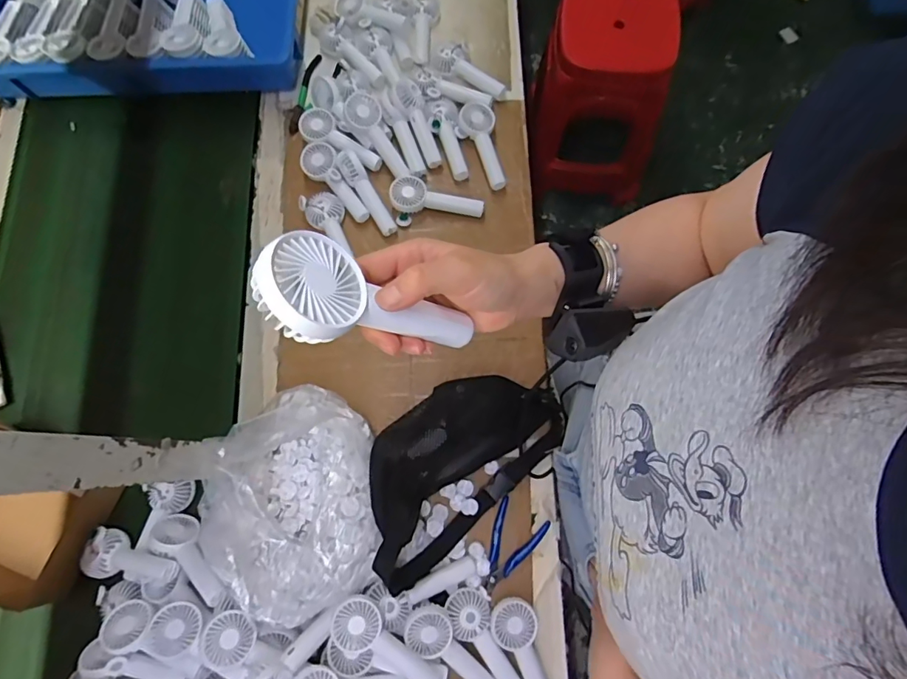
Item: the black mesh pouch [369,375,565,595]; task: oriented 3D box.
[{"bbox_3d":[-0.001,0.154,0.640,0.295,0.086,0.161,-41,79,-8],"label":"black mesh pouch"}]

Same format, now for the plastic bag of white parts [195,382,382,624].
[{"bbox_3d":[-0.193,0.185,0.576,0.182,0.121,0.270,-7,76,-1],"label":"plastic bag of white parts"}]

